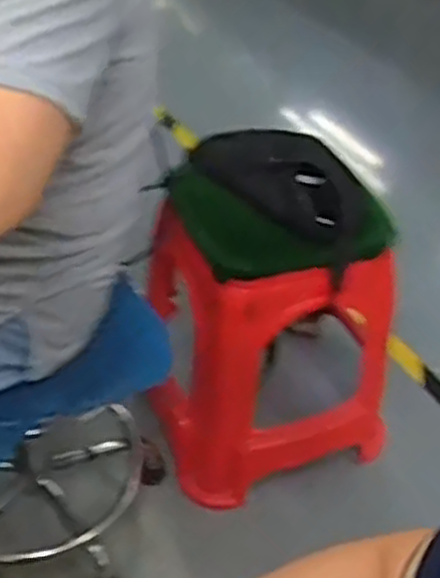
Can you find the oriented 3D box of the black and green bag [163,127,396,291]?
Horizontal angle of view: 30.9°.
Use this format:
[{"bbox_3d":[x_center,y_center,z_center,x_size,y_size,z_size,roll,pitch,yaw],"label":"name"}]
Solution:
[{"bbox_3d":[0.082,-0.122,1.062,0.261,0.098,0.226,-10,43,-16],"label":"black and green bag"}]

